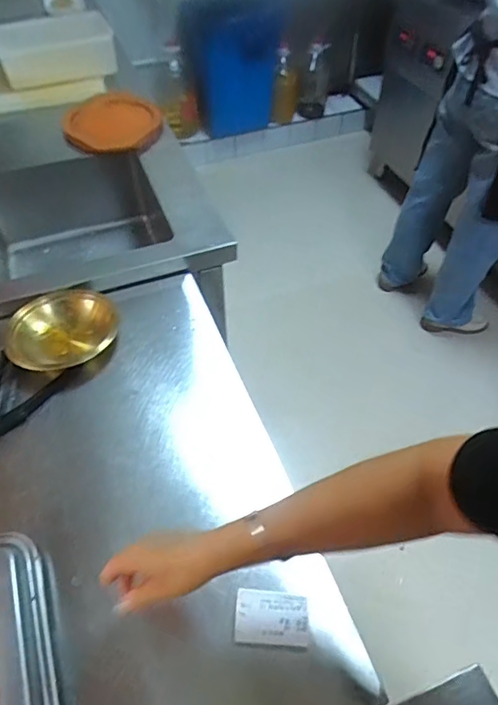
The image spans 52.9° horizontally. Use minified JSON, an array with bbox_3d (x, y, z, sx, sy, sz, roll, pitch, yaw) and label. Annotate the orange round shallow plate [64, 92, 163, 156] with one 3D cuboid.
[{"bbox_3d":[-0.318,-0.553,1.194,0.234,0.036,0.269,0,51,2],"label":"orange round shallow plate"}]

